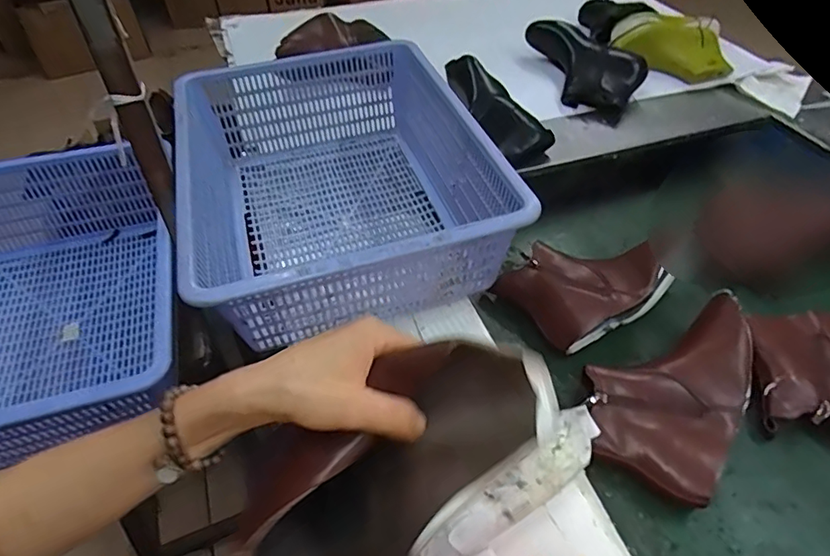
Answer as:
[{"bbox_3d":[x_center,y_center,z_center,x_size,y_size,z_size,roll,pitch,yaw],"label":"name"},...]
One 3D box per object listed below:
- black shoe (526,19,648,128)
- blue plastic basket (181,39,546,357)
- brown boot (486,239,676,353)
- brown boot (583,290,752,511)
[{"bbox_3d":[0.323,-0.428,1.037,0.262,0.093,0.138,30,53,24],"label":"black shoe"},{"bbox_3d":[-0.097,-0.133,0.703,0.399,0.162,0.462,-13,49,-13],"label":"blue plastic basket"},{"bbox_3d":[0.234,-0.005,0.688,0.216,0.089,0.157,-30,53,-25],"label":"brown boot"},{"bbox_3d":[0.284,0.115,0.581,0.154,0.076,0.245,23,51,19],"label":"brown boot"}]

